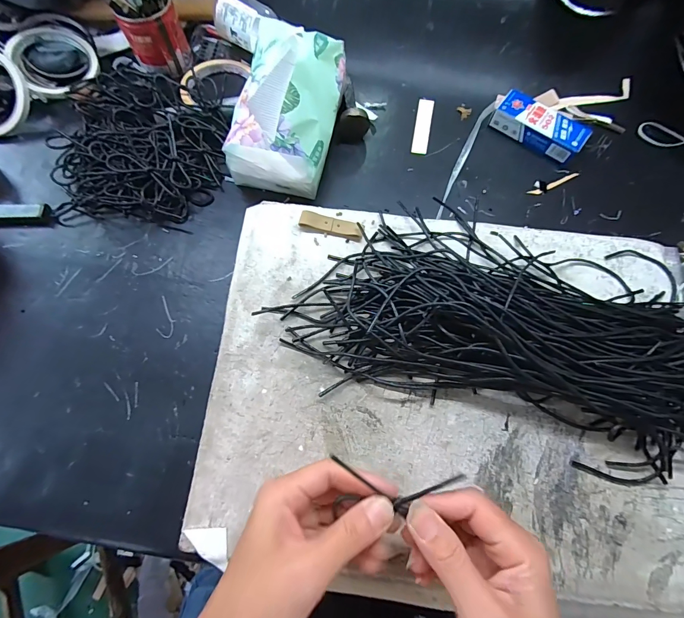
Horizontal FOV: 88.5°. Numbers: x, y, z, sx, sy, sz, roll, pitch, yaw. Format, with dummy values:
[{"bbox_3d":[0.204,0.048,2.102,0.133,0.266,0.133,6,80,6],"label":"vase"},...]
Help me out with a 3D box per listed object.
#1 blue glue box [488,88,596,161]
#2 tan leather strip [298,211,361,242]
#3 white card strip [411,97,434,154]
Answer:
[{"bbox_3d":[0.231,-0.213,0.412,0.103,0.025,0.042,34,72,12],"label":"blue glue box"},{"bbox_3d":[-0.010,-0.079,0.334,0.059,0.009,0.016,13,69,4],"label":"tan leather strip"},{"bbox_3d":[0.098,-0.222,0.426,0.019,0.004,0.086,11,69,3],"label":"white card strip"}]

